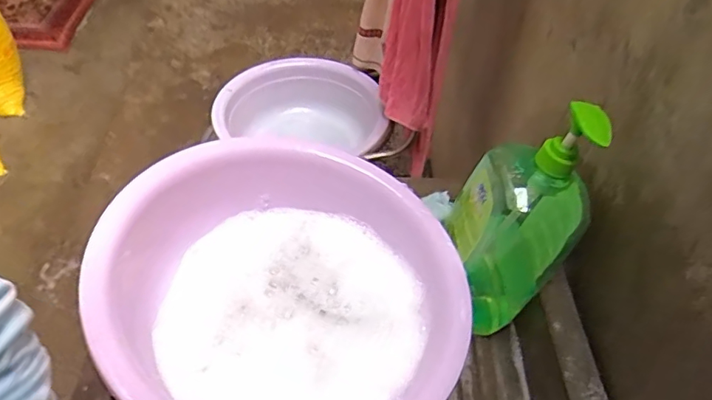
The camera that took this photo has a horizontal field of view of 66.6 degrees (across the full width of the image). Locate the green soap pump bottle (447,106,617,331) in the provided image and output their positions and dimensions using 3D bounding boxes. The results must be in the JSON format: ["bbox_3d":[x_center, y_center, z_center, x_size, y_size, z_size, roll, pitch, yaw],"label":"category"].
[{"bbox_3d":[0.162,0.020,0.562,0.132,0.282,0.098,22,50,15],"label":"green soap pump bottle"}]

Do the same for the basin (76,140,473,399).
[{"bbox_3d":[-0.056,0.089,0.524,0.323,0.106,0.336,35,55,24],"label":"basin"}]

